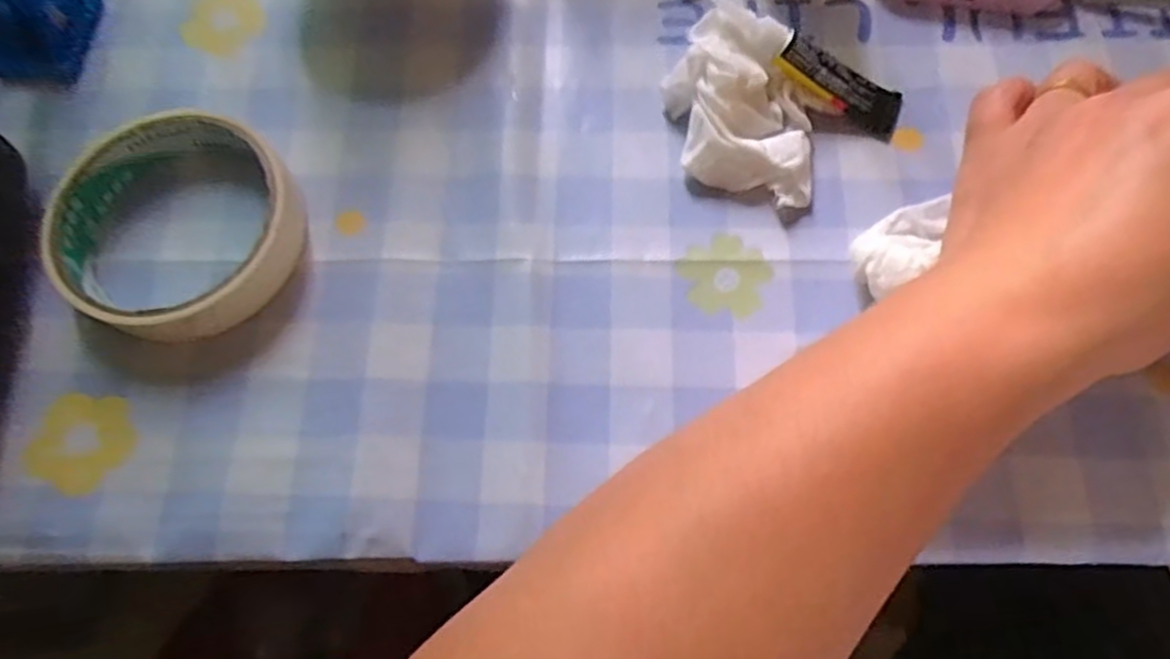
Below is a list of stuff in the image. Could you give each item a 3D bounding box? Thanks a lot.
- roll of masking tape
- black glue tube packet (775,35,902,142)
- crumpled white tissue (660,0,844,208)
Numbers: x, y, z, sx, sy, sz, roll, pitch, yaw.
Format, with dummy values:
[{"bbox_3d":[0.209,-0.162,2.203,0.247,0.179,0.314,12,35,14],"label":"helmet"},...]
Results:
[{"bbox_3d":[-0.151,-0.039,0.263,0.092,0.021,0.083,18,73,8],"label":"roll of masking tape"},{"bbox_3d":[0.097,-0.093,0.271,0.052,0.007,0.022,29,74,-13],"label":"black glue tube packet"},{"bbox_3d":[0.061,-0.084,0.266,0.061,0.026,0.060,20,74,9],"label":"crumpled white tissue"}]

